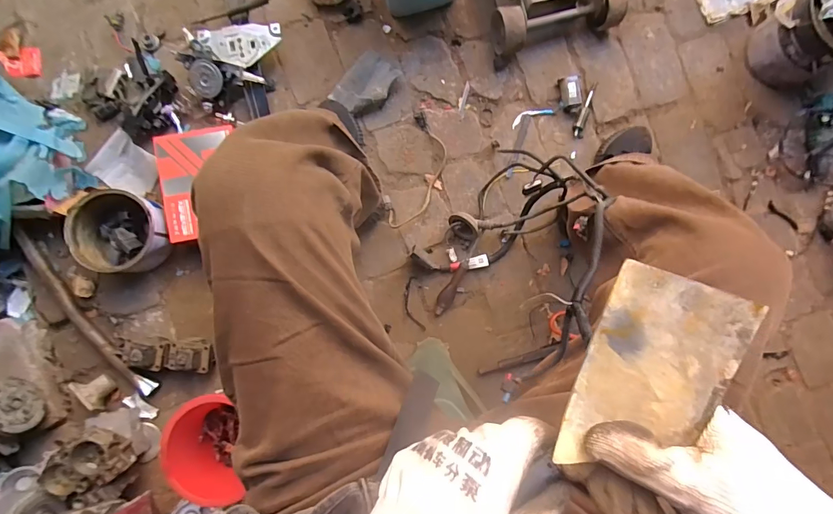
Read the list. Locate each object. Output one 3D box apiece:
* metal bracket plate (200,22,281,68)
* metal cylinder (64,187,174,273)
[{"bbox_3d":[-0.355,-0.429,0.841,0.157,0.021,0.086,0,88,-2],"label":"metal bracket plate"},{"bbox_3d":[-0.552,-0.048,0.785,0.163,0.064,0.152,0,88,-2],"label":"metal cylinder"}]

